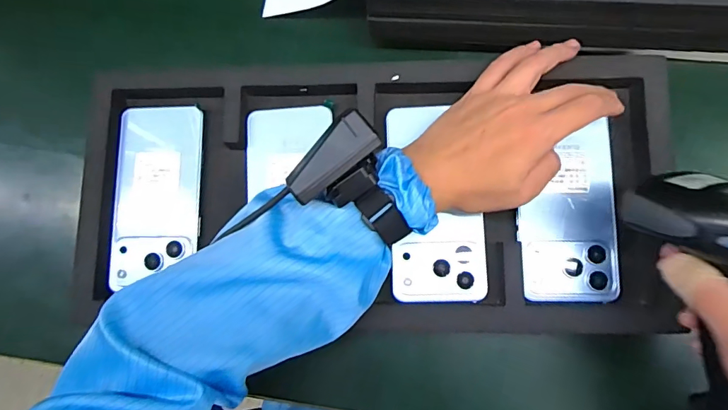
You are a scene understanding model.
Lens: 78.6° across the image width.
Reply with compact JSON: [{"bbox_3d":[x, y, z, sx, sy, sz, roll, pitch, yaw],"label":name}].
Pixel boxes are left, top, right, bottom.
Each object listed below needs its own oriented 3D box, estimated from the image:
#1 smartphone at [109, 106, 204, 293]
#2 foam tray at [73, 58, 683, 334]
[{"bbox_3d":[-0.177,-0.010,0.383,0.076,0.014,0.152,1,81,4],"label":"smartphone"},{"bbox_3d":[0.002,-0.010,0.362,0.471,0.043,0.217,1,83,6],"label":"foam tray"}]

